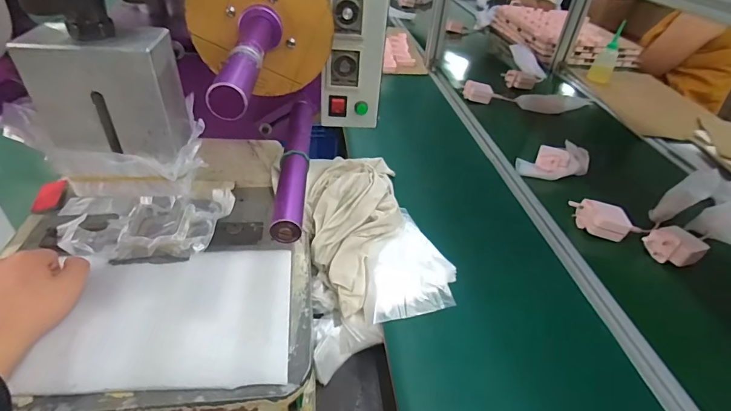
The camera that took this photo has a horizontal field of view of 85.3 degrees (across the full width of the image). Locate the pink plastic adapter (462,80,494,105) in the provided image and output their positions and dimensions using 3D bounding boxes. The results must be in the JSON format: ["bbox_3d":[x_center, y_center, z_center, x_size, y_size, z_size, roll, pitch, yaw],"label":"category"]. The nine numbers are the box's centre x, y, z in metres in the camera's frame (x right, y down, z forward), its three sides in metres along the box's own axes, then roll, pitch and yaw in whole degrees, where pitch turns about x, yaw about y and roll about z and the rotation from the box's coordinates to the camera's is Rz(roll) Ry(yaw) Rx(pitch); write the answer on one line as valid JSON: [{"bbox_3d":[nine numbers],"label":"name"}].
[{"bbox_3d":[0.317,-0.325,1.133,0.093,0.043,0.045,17,40,13],"label":"pink plastic adapter"}]

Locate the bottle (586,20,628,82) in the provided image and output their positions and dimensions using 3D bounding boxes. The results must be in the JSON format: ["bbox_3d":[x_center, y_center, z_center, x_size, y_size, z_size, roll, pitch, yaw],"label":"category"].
[{"bbox_3d":[0.768,-0.483,1.255,0.052,0.173,0.052,9,39,4],"label":"bottle"}]

